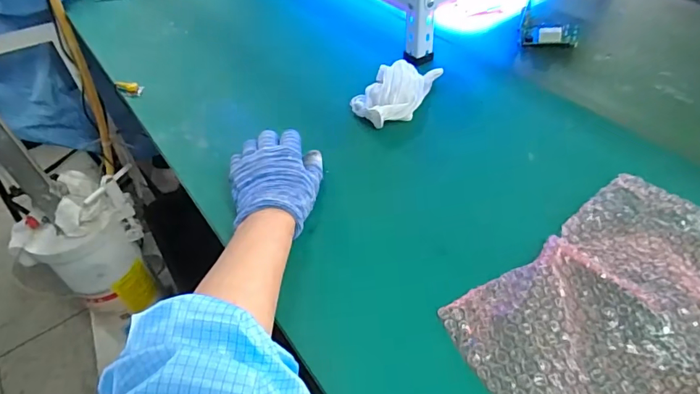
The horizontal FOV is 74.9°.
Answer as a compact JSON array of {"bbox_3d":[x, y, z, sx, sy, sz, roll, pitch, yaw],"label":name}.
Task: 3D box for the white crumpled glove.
[{"bbox_3d":[0.073,-0.145,0.590,0.147,0.046,0.070,-33,52,-24],"label":"white crumpled glove"}]

